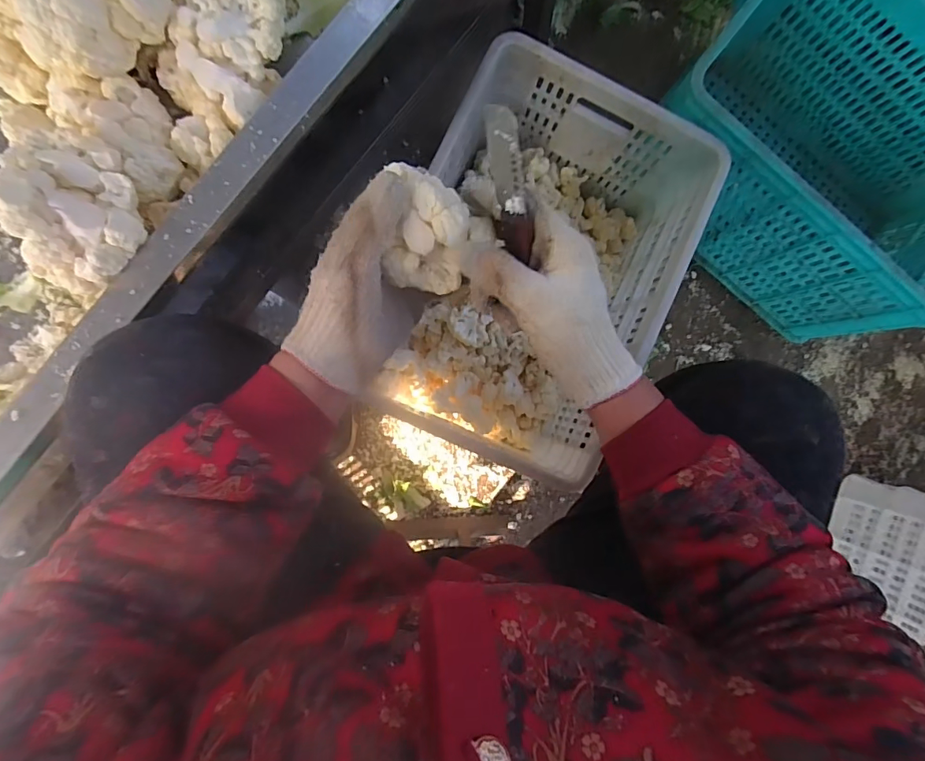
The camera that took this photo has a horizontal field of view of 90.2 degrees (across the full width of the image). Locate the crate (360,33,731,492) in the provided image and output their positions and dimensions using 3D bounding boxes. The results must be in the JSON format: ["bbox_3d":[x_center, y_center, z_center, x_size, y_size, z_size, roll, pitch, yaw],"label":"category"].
[{"bbox_3d":[0.096,-0.158,0.689,0.358,0.212,0.527,22,88,-5],"label":"crate"}]

